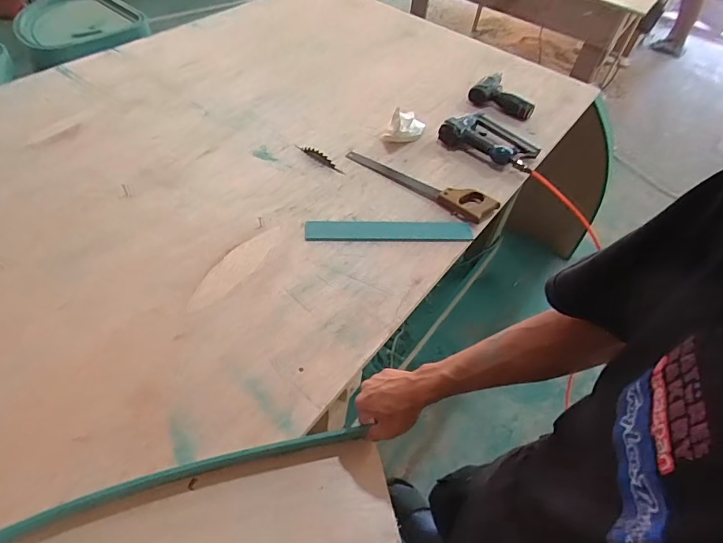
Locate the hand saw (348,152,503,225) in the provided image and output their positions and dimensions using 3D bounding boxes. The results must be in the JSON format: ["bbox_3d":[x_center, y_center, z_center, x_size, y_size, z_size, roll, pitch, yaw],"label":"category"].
[{"bbox_3d":[0.127,-0.204,1.052,0.375,0.020,0.082,25,53,14],"label":"hand saw"}]

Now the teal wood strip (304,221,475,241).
[{"bbox_3d":[0.060,-0.090,0.975,0.355,0.009,0.056,0,51,-6],"label":"teal wood strip"}]

